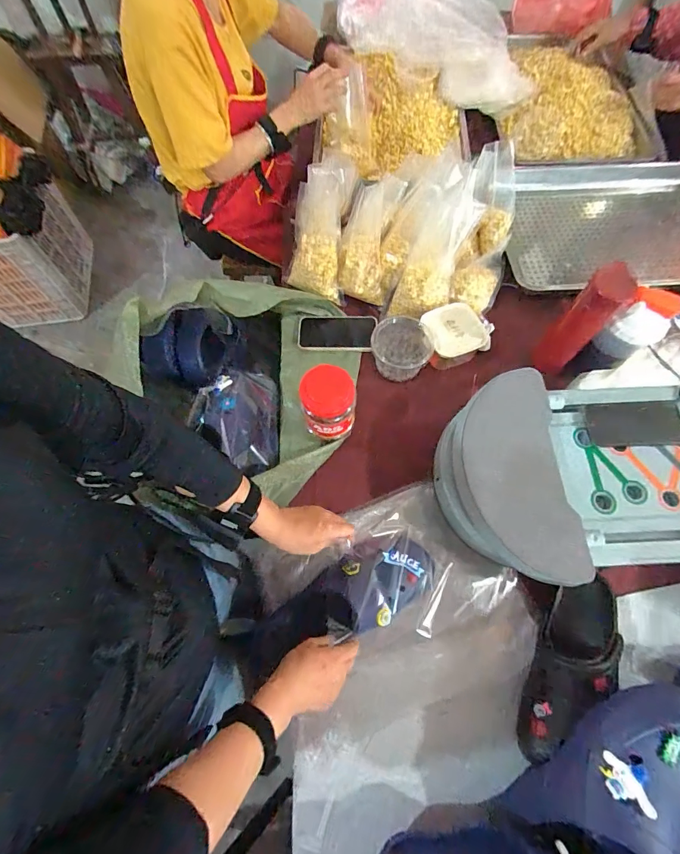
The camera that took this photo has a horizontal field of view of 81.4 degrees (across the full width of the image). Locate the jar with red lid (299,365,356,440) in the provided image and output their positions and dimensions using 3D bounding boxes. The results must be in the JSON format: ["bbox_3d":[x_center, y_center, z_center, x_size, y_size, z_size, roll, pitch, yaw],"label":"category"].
[{"bbox_3d":[-0.021,-0.035,0.682,0.086,0.135,0.079,0,66,-1],"label":"jar with red lid"}]

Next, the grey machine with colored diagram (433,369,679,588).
[{"bbox_3d":[0.428,0.068,0.655,0.524,0.111,0.330,-6,66,-4],"label":"grey machine with colored diagram"}]

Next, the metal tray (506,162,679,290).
[{"bbox_3d":[0.677,-0.466,0.930,0.597,0.056,0.385,-1,66,-1],"label":"metal tray"}]

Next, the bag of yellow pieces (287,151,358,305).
[{"bbox_3d":[-0.041,-0.390,0.780,0.111,0.250,0.055,14,25,5],"label":"bag of yellow pieces"}]

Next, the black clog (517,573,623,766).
[{"bbox_3d":[0.304,0.338,0.546,0.082,0.093,0.223,32,69,12],"label":"black clog"}]

